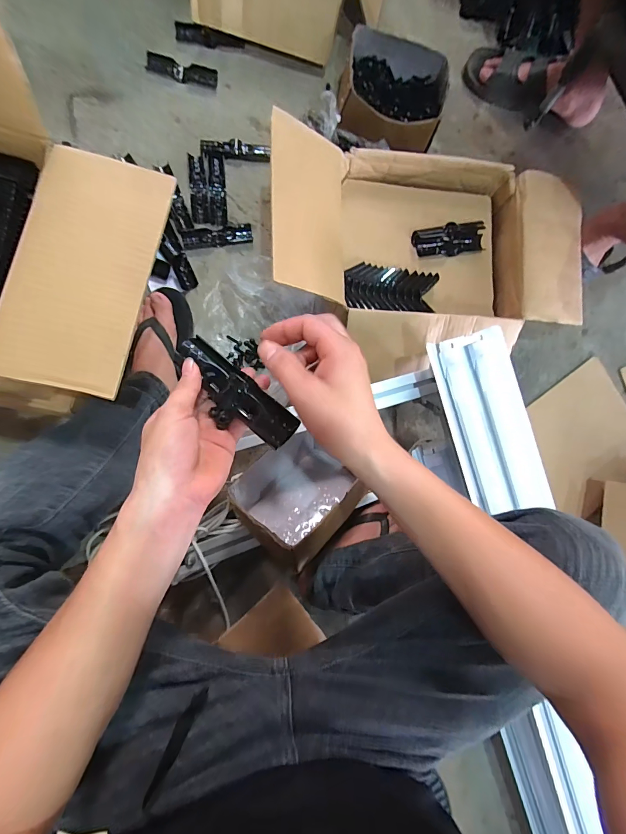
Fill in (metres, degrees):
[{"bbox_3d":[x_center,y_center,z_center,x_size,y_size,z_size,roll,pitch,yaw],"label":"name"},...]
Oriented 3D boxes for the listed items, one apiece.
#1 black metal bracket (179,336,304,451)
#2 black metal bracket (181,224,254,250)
[{"bbox_3d":[-0.074,-0.018,0.340,0.126,0.026,0.047,42,81,6],"label":"black metal bracket"},{"bbox_3d":[-0.178,-0.340,0.691,0.129,0.016,0.035,-14,88,-9],"label":"black metal bracket"}]

